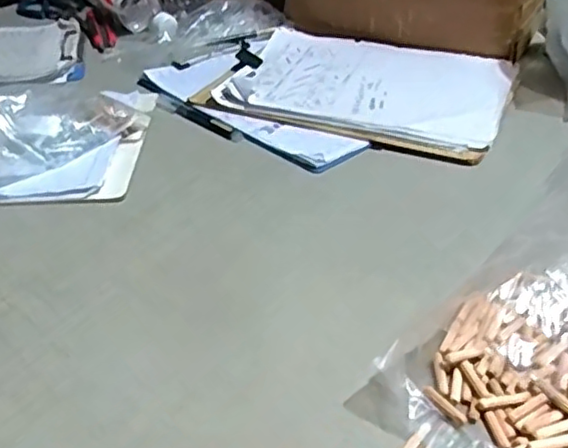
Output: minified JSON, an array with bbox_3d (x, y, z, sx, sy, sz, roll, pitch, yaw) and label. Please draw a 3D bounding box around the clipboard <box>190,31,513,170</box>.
[{"bbox_3d":[0.087,-0.163,0.739,0.327,0.019,0.239,12,39,18],"label":"clipboard"}]

